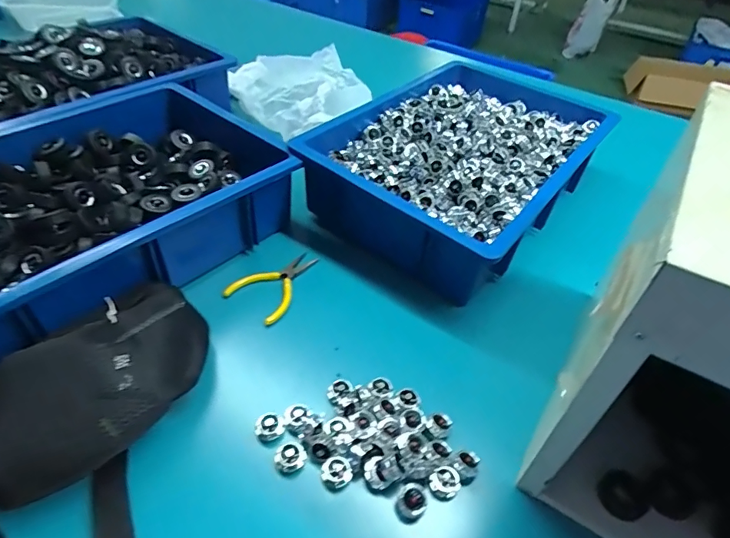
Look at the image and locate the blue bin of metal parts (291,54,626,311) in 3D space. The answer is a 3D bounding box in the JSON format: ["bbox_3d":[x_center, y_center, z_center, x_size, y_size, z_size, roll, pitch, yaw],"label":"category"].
[{"bbox_3d":[0.155,-0.167,0.709,0.313,0.116,0.464,31,50,25],"label":"blue bin of metal parts"}]

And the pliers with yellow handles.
[{"bbox_3d":[-0.111,0.015,0.580,0.077,0.009,0.117,27,48,21],"label":"pliers with yellow handles"}]

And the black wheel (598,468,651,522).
[{"bbox_3d":[0.226,0.198,0.400,0.033,0.017,0.037,-6,45,-11],"label":"black wheel"}]

